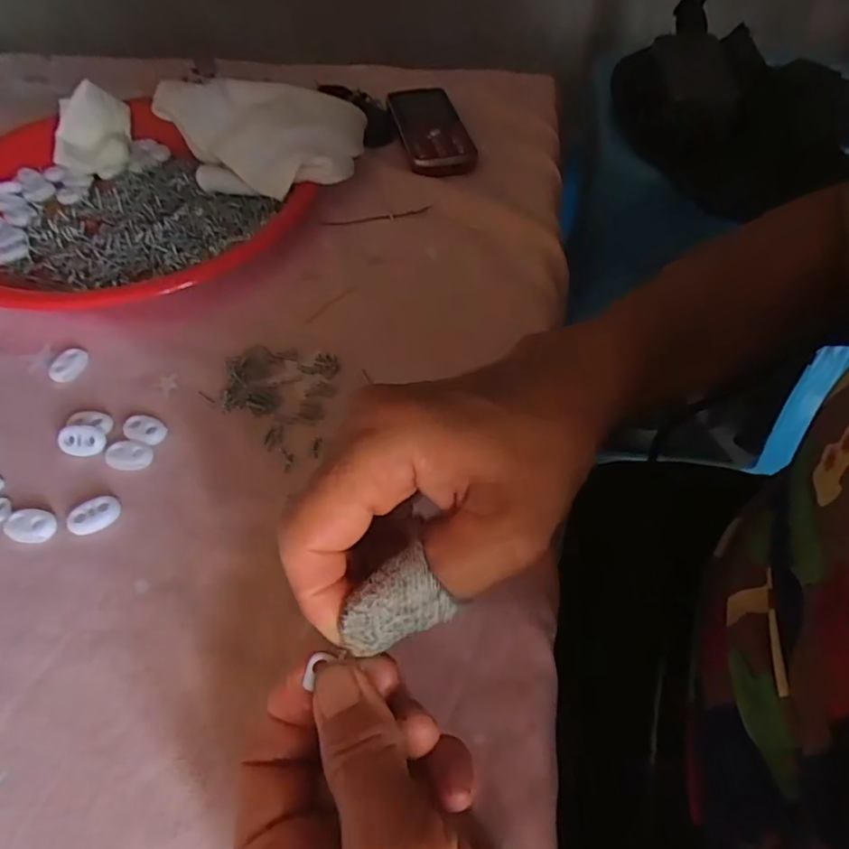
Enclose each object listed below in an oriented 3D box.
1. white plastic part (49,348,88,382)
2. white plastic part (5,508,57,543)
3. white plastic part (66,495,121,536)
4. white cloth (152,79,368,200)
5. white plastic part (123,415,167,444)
[{"bbox_3d":[-0.197,-0.034,0.328,0.015,0.005,0.022,29,57,19],"label":"white plastic part"},{"bbox_3d":[-0.178,0.046,0.268,0.021,0.006,0.015,12,53,8],"label":"white plastic part"},{"bbox_3d":[-0.152,0.042,0.272,0.022,0.005,0.015,-29,58,-21],"label":"white plastic part"},{"bbox_3d":[-0.113,-0.197,0.412,0.134,0.030,0.083,6,76,-10],"label":"white cloth"},{"bbox_3d":[-0.142,0.003,0.301,0.022,0.005,0.014,5,52,3],"label":"white plastic part"}]

